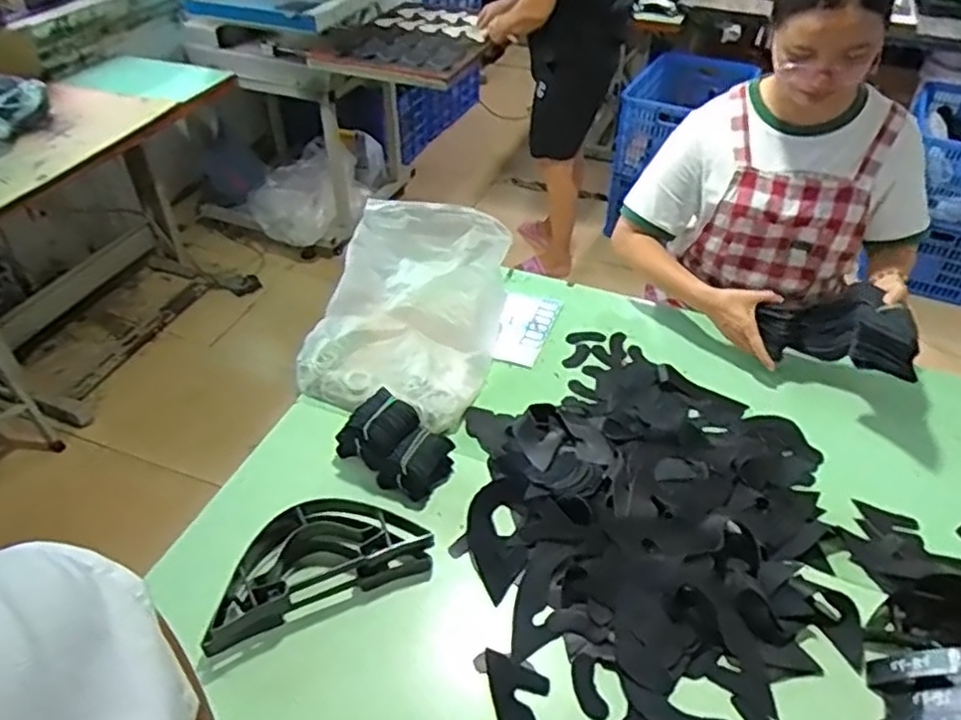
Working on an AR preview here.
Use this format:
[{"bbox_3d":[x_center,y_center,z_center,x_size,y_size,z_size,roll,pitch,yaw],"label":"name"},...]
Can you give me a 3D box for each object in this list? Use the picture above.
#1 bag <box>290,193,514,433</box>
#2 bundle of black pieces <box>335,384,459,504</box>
[{"bbox_3d":[-0.132,-0.082,1.234,0.299,0.189,0.397,7,51,12],"label":"bag"},{"bbox_3d":[-0.123,0.130,1.047,0.150,0.112,0.115,31,59,29],"label":"bundle of black pieces"}]

